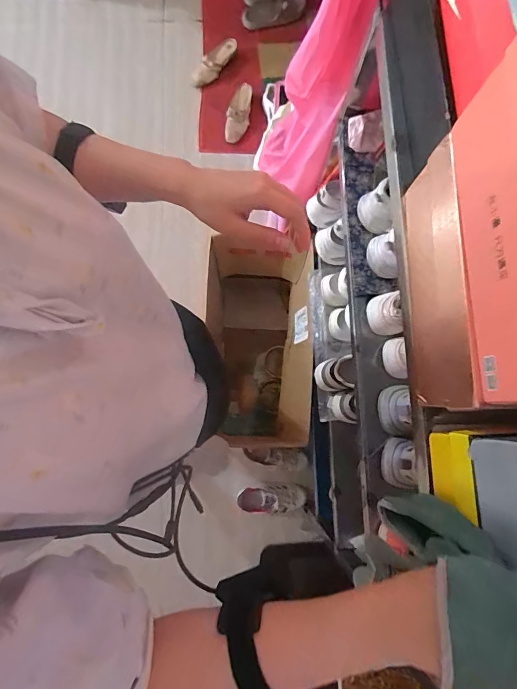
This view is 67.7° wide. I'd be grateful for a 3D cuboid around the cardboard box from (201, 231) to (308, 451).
[{"bbox_3d":[-0.011,0.008,1.223,0.275,0.326,0.574,1,80,-1],"label":"cardboard box"}]

